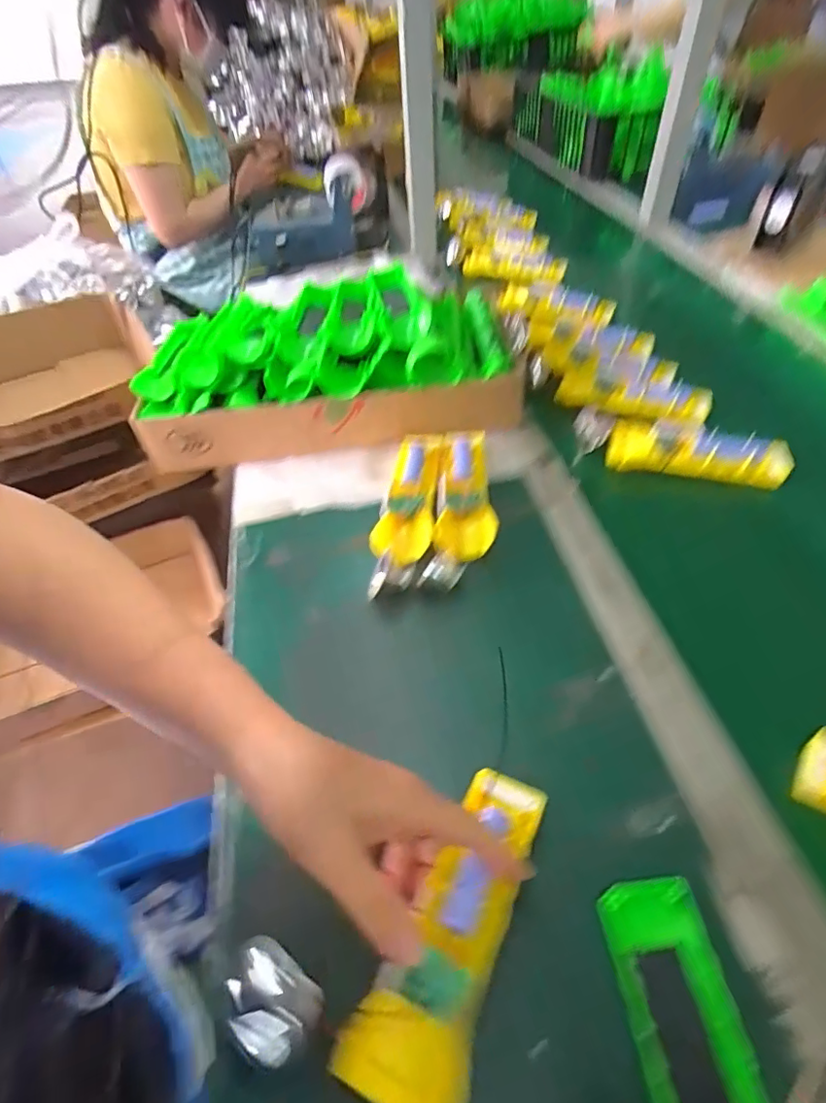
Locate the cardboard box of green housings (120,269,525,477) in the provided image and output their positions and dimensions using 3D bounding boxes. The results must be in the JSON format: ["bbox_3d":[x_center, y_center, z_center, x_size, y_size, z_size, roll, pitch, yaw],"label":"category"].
[{"bbox_3d":[-0.100,-0.213,0.608,0.401,0.105,0.210,-7,48,-4],"label":"cardboard box of green housings"}]

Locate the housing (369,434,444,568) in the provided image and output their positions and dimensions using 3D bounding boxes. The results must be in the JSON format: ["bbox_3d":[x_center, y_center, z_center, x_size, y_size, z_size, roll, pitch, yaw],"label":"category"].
[{"bbox_3d":[-0.002,-0.058,0.527,0.051,0.028,0.160,4,48,6],"label":"housing"}]

